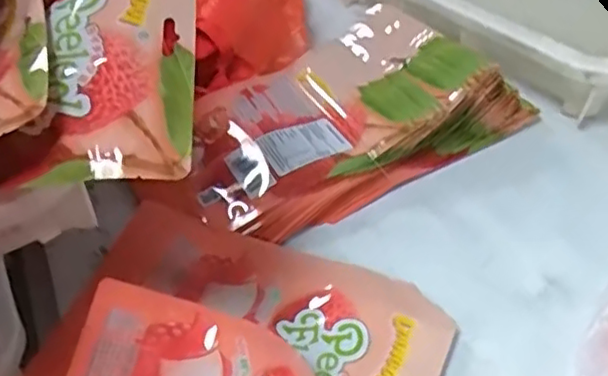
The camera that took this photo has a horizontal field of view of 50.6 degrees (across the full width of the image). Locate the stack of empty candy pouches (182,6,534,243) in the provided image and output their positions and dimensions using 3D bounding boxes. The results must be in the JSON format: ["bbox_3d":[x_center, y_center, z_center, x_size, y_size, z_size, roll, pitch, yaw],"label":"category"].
[{"bbox_3d":[0.031,-0.067,0.561,0.294,0.062,0.173,-26,48,-21],"label":"stack of empty candy pouches"}]

